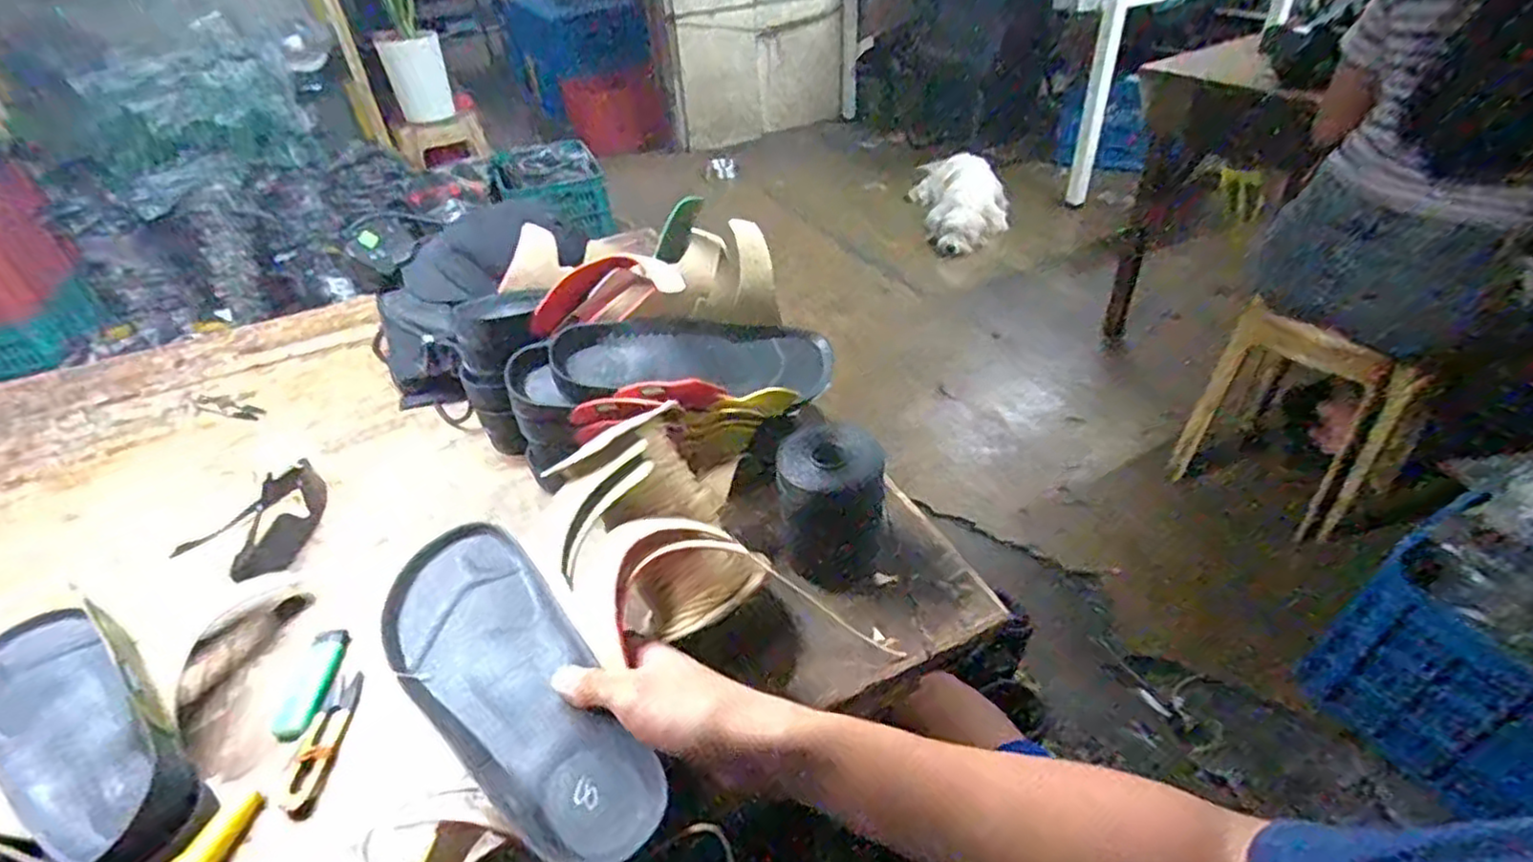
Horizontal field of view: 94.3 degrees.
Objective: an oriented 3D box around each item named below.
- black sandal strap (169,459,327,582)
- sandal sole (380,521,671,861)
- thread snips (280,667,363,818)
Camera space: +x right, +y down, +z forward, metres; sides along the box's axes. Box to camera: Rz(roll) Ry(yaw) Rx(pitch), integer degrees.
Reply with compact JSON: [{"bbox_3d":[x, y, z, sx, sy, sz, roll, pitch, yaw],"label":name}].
[{"bbox_3d":[-0.443,0.080,0.642,0.091,0.030,0.127,8,41,15],"label":"black sandal strap"},{"bbox_3d":[-0.154,0.146,0.423,0.093,0.015,0.252,-30,49,-28],"label":"sandal sole"},{"bbox_3d":[-0.302,0.210,0.484,0.025,0.008,0.100,-5,39,-1],"label":"thread snips"}]

